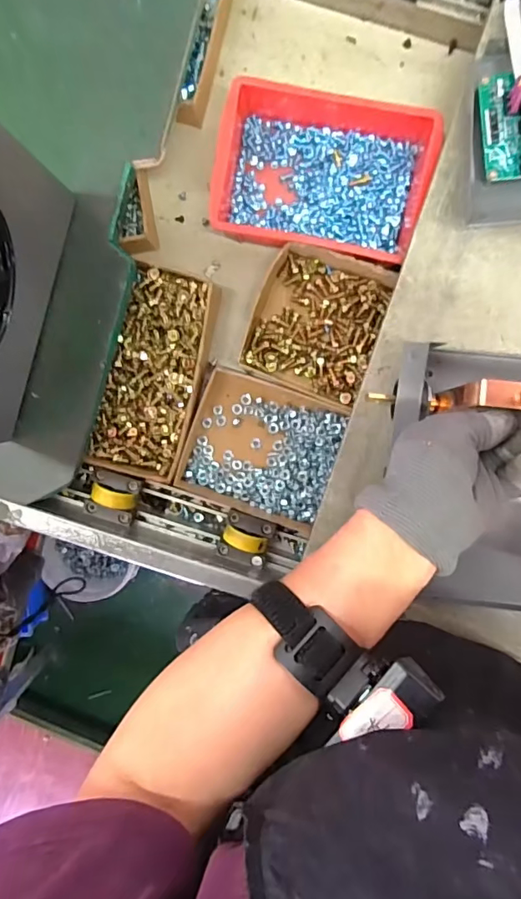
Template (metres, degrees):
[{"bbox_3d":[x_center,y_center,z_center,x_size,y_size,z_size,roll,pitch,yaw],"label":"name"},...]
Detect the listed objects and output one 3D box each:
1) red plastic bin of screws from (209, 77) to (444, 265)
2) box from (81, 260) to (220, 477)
[{"bbox_3d":[0.060,-0.271,0.464,0.195,0.051,0.150,10,99,1],"label":"red plastic bin of screws"},{"bbox_3d":[-0.110,-0.078,0.510,0.096,0.054,0.209,16,99,0],"label":"box"}]

